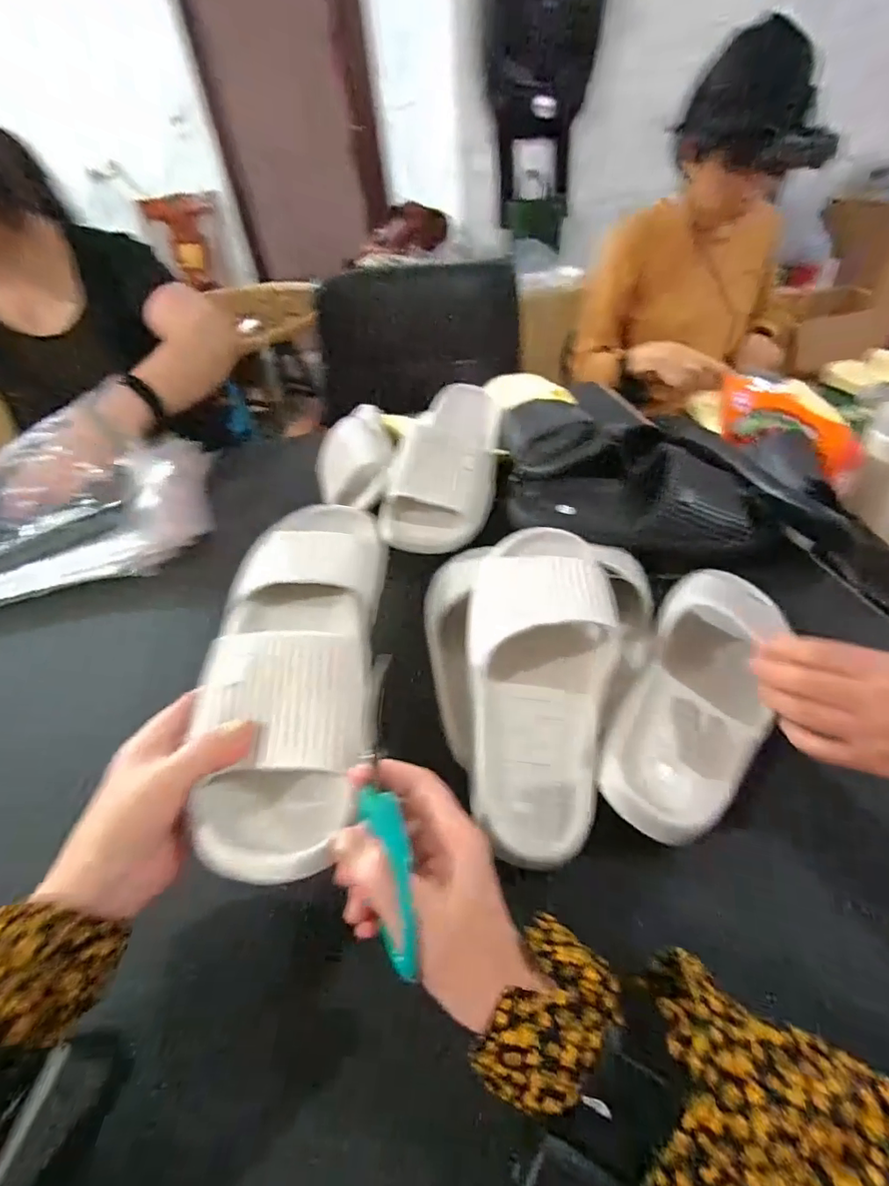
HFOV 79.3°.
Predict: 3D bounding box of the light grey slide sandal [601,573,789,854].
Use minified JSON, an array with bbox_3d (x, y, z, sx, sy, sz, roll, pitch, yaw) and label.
[{"bbox_3d":[0.207,0.063,0.420,0.093,0.060,0.256,19,48,26],"label":"light grey slide sandal"}]

